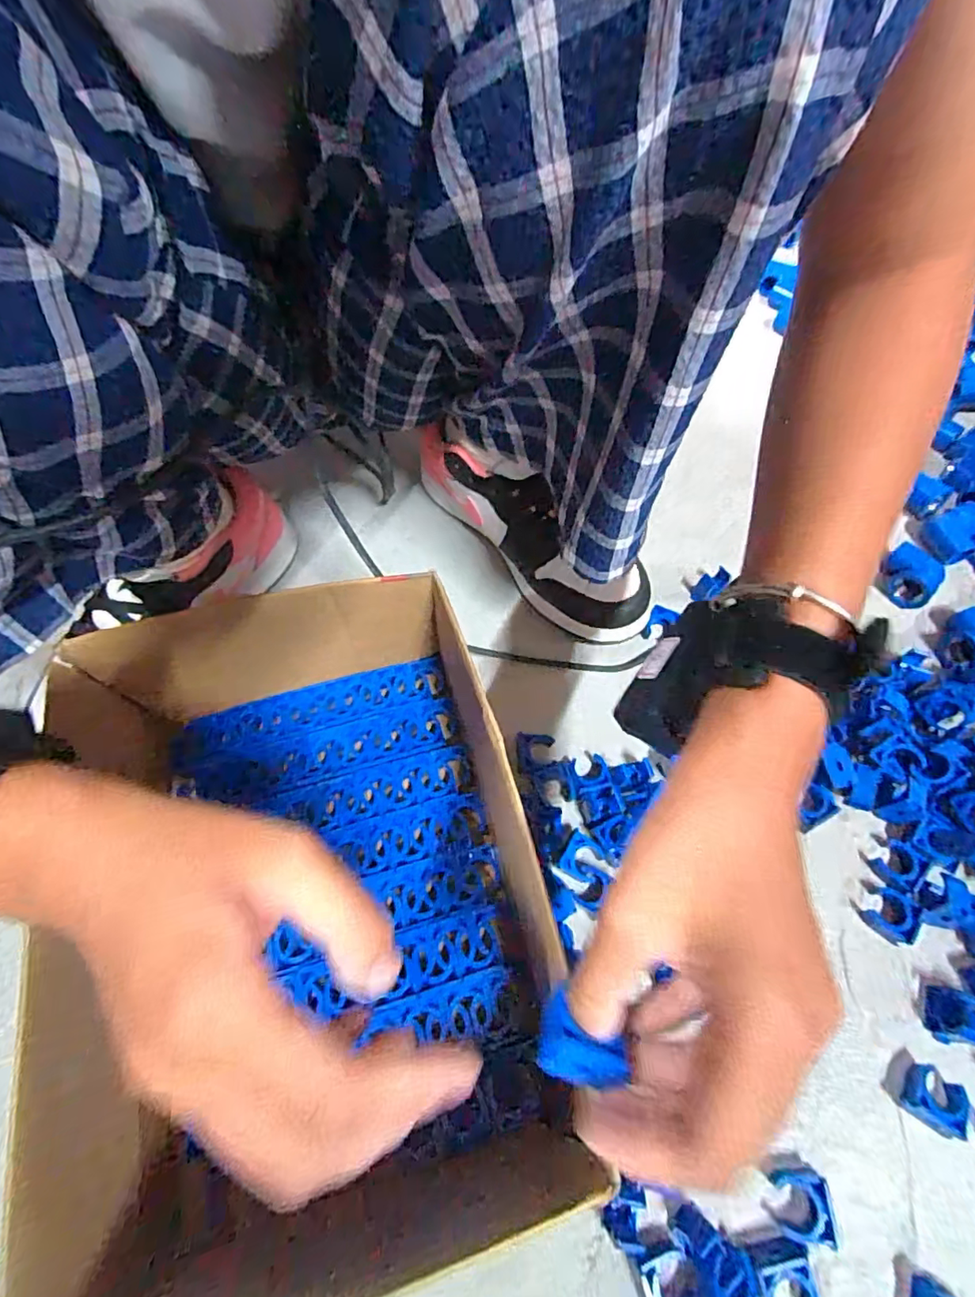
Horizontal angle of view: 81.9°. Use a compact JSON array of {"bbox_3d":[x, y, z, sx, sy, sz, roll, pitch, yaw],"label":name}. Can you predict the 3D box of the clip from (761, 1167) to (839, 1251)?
[{"bbox_3d":[0.160,0.287,0.290,0.028,0.017,0.029,4,61,1],"label":"clip"}]

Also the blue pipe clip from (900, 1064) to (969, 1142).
[{"bbox_3d":[0.246,0.246,0.307,0.028,0.015,0.028,32,65,15],"label":"blue pipe clip"}]

